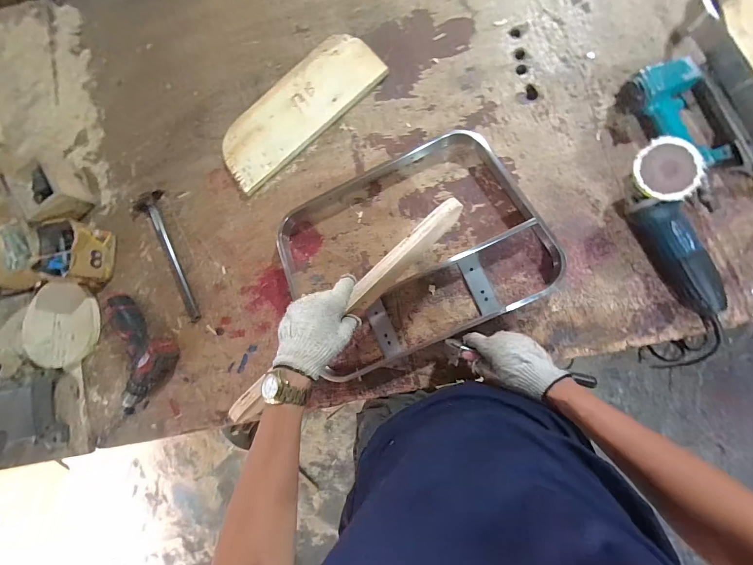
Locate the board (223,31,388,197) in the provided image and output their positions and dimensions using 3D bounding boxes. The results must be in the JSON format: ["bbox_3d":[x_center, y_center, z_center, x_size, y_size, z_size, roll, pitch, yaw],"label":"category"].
[{"bbox_3d":[-0.164,-0.354,0.698,0.364,0.022,0.146,-40,82,3],"label":"board"}]

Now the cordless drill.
[{"bbox_3d":[-0.472,0.138,0.684,0.126,0.056,0.235,-9,84,7],"label":"cordless drill"}]

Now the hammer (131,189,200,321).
[{"bbox_3d":[-0.432,-0.052,0.712,0.072,0.022,0.286,-27,83,5],"label":"hammer"}]

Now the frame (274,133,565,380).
[{"bbox_3d":[0.059,-0.060,0.631,0.459,0.045,0.353,-25,83,5],"label":"frame"}]

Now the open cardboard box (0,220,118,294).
[{"bbox_3d":[-0.695,-0.056,0.710,0.280,0.065,0.138,-1,86,8],"label":"open cardboard box"}]

